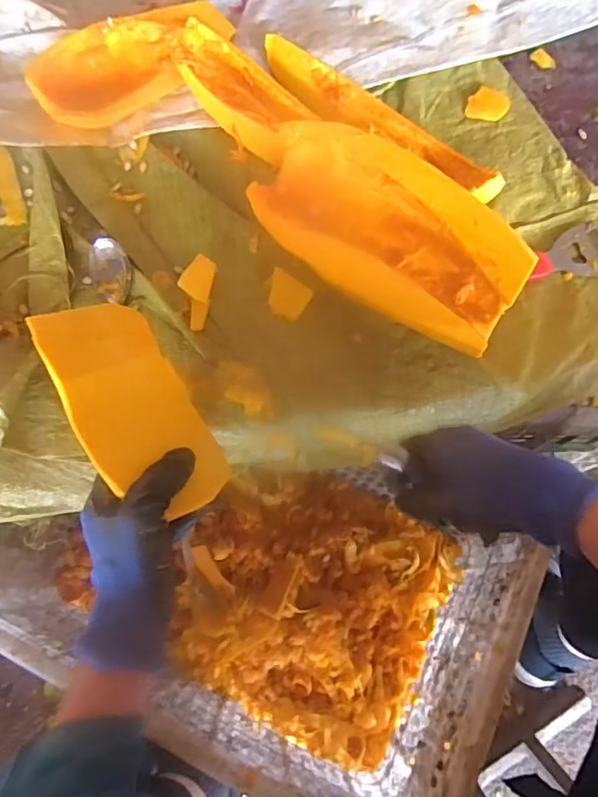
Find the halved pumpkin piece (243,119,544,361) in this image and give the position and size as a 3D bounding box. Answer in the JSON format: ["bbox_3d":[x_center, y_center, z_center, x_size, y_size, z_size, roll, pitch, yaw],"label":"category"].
[{"bbox_3d":[0.079,-0.154,0.510,0.261,0.085,0.101,35,72,9],"label":"halved pumpkin piece"}]

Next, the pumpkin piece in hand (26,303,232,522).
[{"bbox_3d":[-0.126,0.002,0.406,0.086,0.017,0.181,-25,77,-35],"label":"pumpkin piece in hand"}]

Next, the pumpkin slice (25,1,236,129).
[{"bbox_3d":[-0.176,-0.364,0.591,0.224,0.038,0.096,-31,78,-12],"label":"pumpkin slice"}]

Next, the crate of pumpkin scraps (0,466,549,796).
[{"bbox_3d":[-0.024,0.213,0.641,0.467,0.238,0.336,26,71,6],"label":"crate of pumpkin scraps"}]

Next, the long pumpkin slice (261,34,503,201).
[{"bbox_3d":[0.082,-0.297,0.583,0.295,0.031,0.064,33,72,8],"label":"long pumpkin slice"}]

